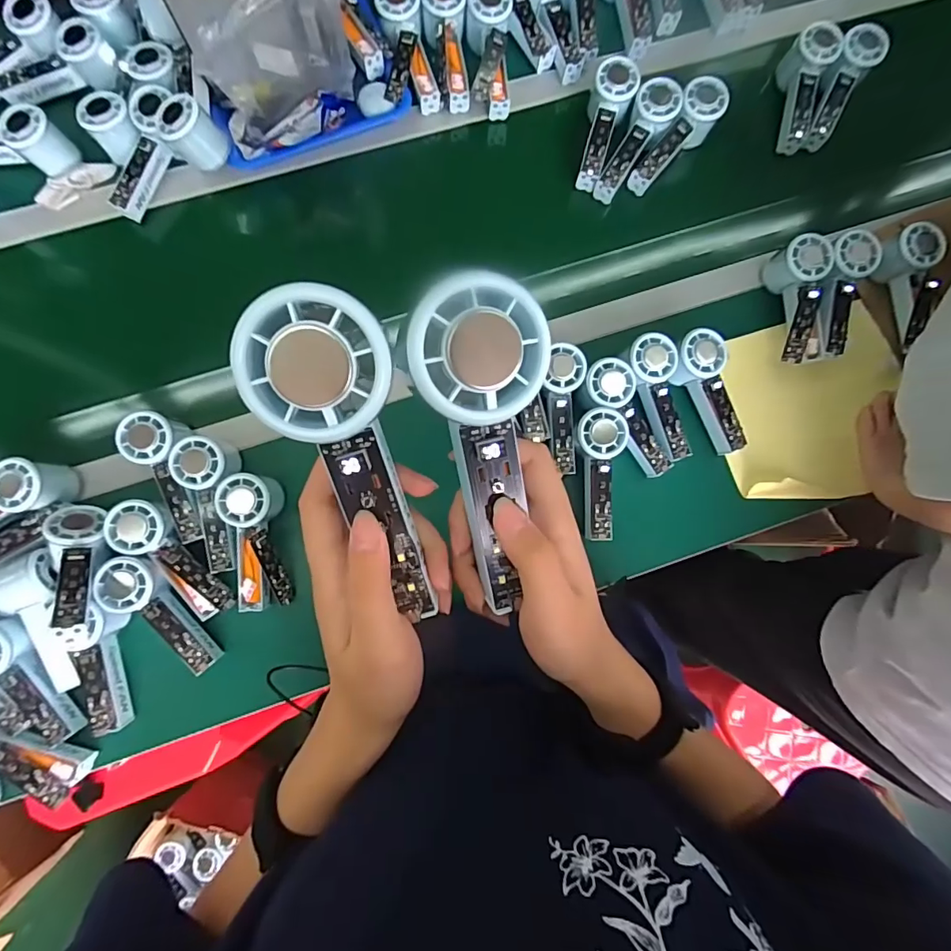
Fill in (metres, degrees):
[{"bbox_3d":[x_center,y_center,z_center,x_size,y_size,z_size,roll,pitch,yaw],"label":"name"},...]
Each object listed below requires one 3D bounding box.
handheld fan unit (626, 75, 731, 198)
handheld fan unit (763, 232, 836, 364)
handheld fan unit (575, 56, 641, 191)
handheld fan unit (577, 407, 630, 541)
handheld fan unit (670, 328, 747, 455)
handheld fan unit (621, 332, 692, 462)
[{"bbox_3d":[0.262,-0.440,0.639,0.052,0.042,0.154,42,99,3],"label":"handheld fan unit"},{"bbox_3d":[0.409,-0.220,0.611,0.050,0.058,0.148,1,81,-3],"label":"handheld fan unit"},{"bbox_3d":[0.170,-0.458,0.643,0.055,0.049,0.157,14,96,-1],"label":"handheld fan unit"},{"bbox_3d":[0.145,-0.002,0.571,0.054,0.033,0.150,1,98,-3],"label":"handheld fan unit"},{"bbox_3d":[0.282,-0.101,0.589,0.067,0.037,0.161,-24,101,-7],"label":"handheld fan unit"},{"bbox_3d":[0.221,-0.092,0.583,0.055,0.027,0.149,-18,98,-6],"label":"handheld fan unit"}]

